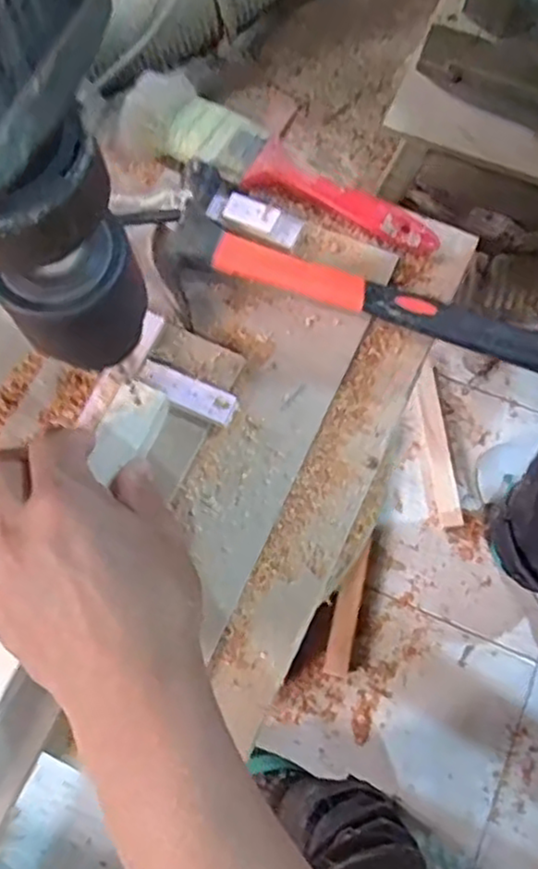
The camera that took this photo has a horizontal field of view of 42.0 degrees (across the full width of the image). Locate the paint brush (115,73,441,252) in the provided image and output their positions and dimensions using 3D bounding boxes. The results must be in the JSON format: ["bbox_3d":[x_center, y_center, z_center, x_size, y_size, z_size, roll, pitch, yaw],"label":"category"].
[{"bbox_3d":[0.008,-0.174,0.444,0.213,0.019,0.051,23,73,7],"label":"paint brush"}]

